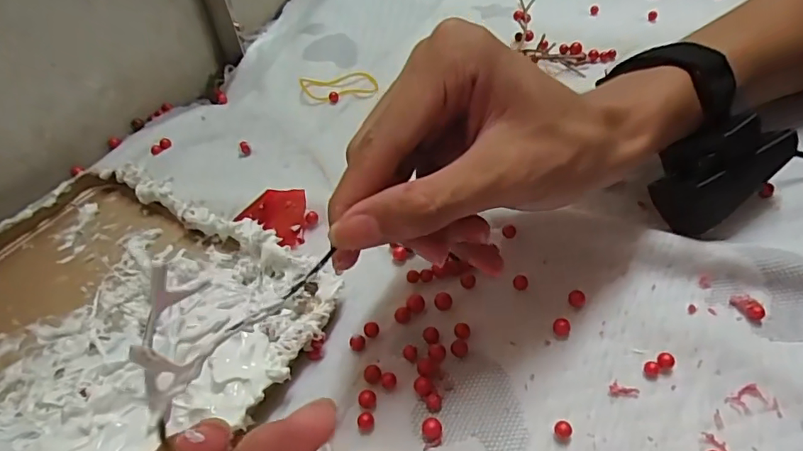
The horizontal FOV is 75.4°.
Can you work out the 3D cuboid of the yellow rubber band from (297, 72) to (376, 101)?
[{"bbox_3d":[-0.045,-0.100,0.373,0.055,0.007,0.028,-6,49,-2],"label":"yellow rubber band"}]

